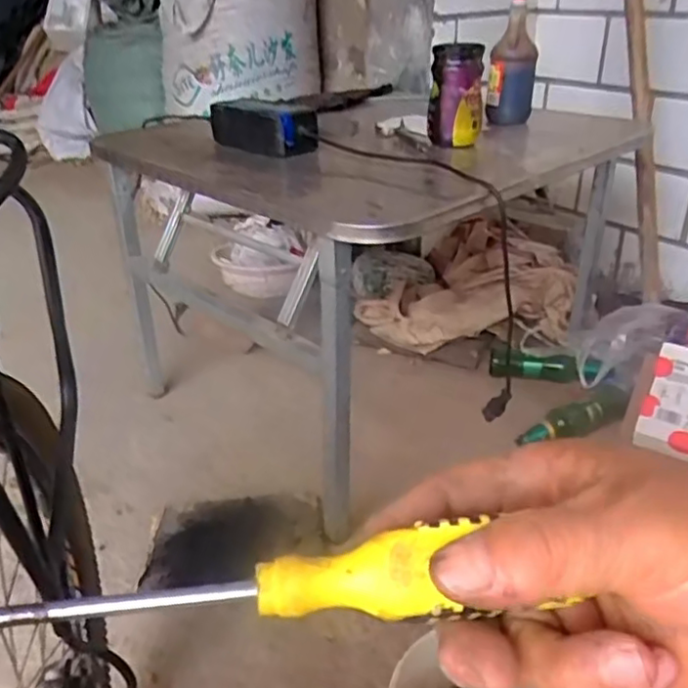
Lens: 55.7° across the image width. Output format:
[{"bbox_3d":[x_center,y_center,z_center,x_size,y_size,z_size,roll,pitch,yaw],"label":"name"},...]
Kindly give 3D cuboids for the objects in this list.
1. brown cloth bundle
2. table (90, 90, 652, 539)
[{"bbox_3d":[0.296,-0.141,1.624,0.510,0.234,0.316,8,31,16],"label":"brown cloth bundle"},{"bbox_3d":[0.069,-0.147,1.276,0.712,0.549,0.767,23,37,36],"label":"table"}]

